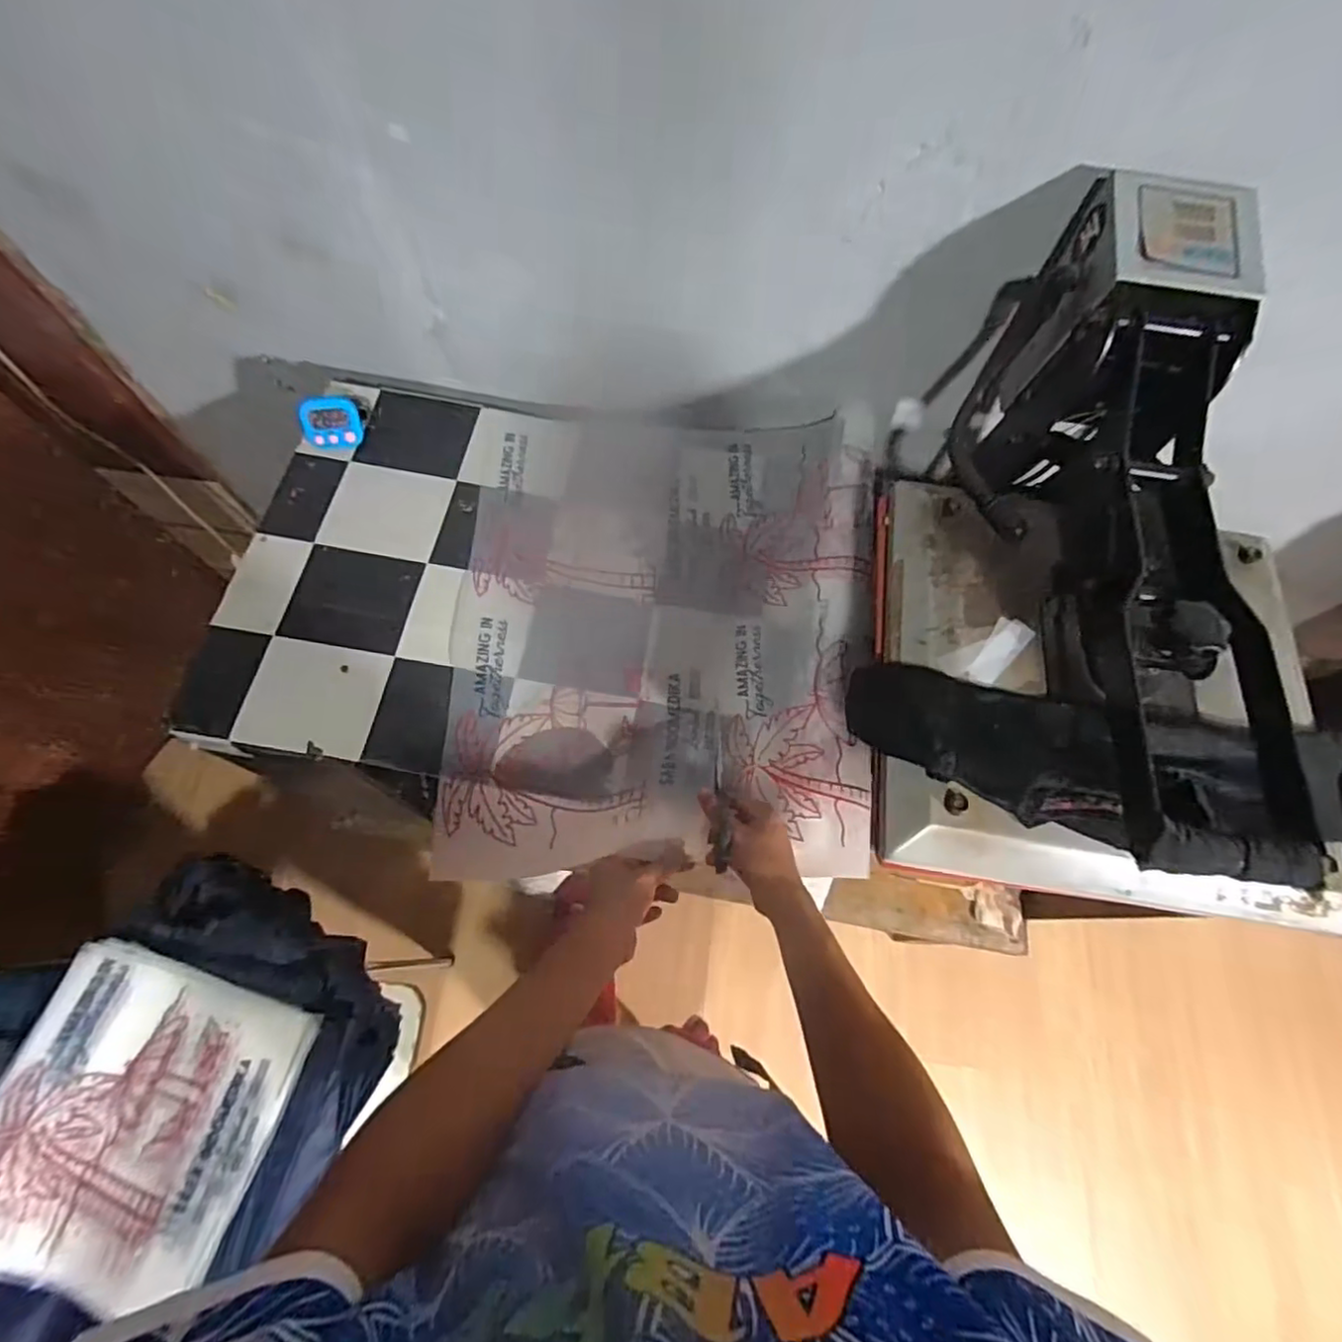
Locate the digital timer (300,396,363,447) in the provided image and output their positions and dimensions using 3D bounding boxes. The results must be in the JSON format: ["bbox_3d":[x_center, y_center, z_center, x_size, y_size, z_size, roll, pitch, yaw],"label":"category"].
[{"bbox_3d":[-0.428,-0.314,0.812,0.067,0.019,0.058,-4,109,-12],"label":"digital timer"}]

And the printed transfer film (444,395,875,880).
[{"bbox_3d":[-0.007,-0.078,0.762,0.481,0.062,0.598,2,67,-2],"label":"printed transfer film"}]

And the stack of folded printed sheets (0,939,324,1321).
[{"bbox_3d":[-0.616,0.514,0.741,0.311,0.053,0.311,14,67,3],"label":"stack of folded printed sheets"}]

